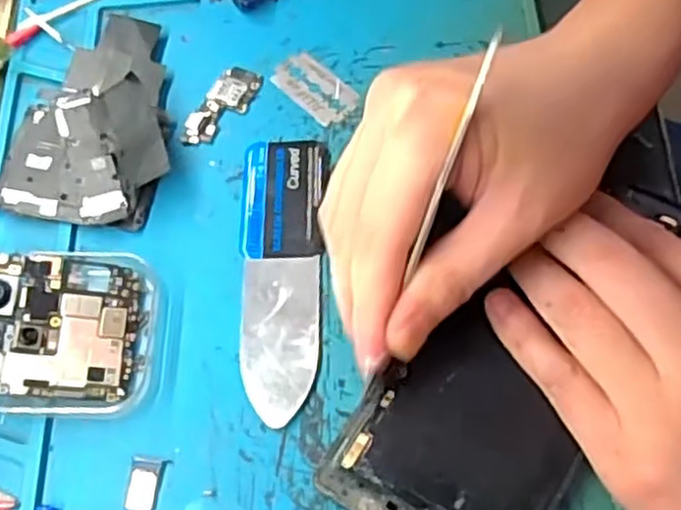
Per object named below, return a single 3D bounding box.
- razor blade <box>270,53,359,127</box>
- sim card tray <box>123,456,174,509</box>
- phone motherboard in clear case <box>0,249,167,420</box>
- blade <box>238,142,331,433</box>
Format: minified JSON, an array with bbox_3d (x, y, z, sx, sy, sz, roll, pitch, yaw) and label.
[{"bbox_3d":[-0.012,-0.076,0.324,0.023,0.004,0.040,-43,70,-15],"label":"razor blade"},{"bbox_3d":[-0.070,0.082,0.257,0.014,0.004,0.019,5,66,6],"label":"sim card tray"},{"bbox_3d":[-0.106,0.028,0.271,0.071,0.026,0.063,-5,66,1],"label":"phone motherboard in clear case"},{"bbox_3d":[-0.025,0.006,0.289,0.035,0.004,0.119,0,66,4],"label":"blade"}]

